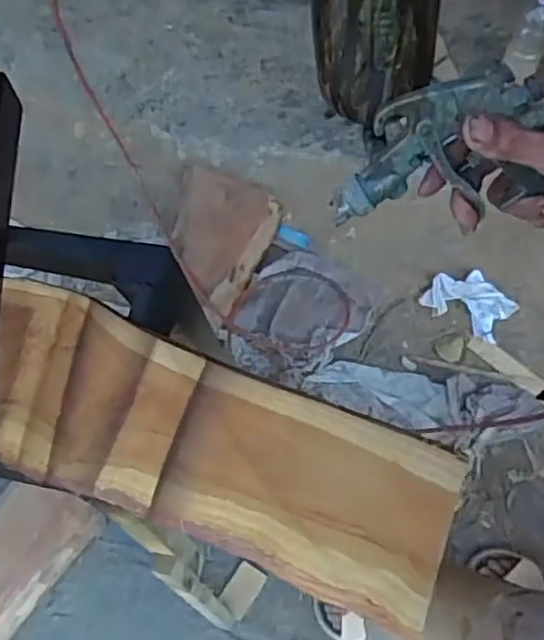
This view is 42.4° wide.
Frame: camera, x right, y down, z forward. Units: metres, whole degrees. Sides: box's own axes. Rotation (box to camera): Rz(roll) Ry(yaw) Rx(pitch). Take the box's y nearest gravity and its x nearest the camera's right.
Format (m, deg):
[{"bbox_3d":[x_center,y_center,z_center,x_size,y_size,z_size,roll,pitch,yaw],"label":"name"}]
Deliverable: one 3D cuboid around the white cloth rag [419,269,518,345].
[{"bbox_3d":[0.429,-0.041,1.519,0.178,0.010,0.122,35,91,16],"label":"white cloth rag"}]

